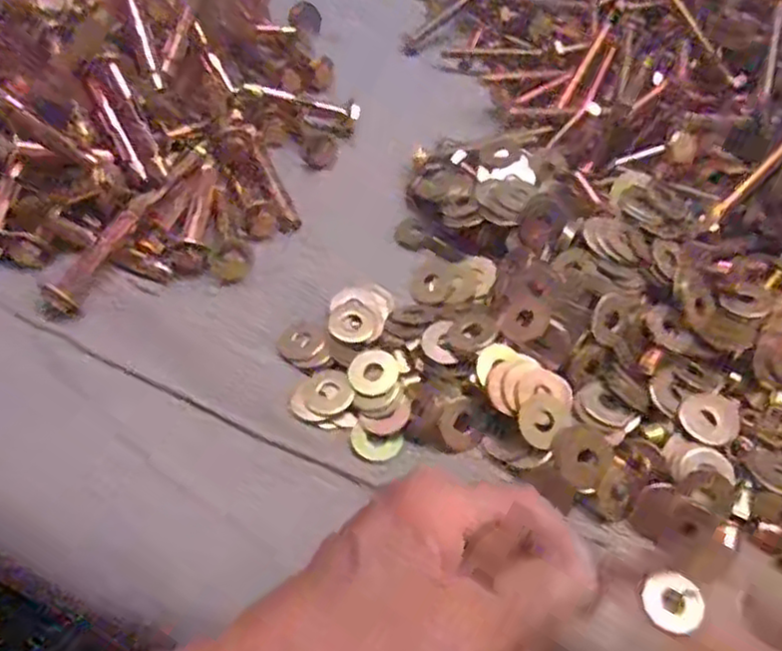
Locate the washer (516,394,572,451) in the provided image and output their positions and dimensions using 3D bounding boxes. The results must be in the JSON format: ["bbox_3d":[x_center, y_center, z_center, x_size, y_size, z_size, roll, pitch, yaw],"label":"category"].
[{"bbox_3d":[0.058,0.036,0.275,0.019,0.004,0.021,42,77,-5],"label":"washer"}]

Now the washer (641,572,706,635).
[{"bbox_3d":[0.100,0.098,0.254,0.021,0.004,0.019,29,60,20],"label":"washer"}]

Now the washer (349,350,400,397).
[{"bbox_3d":[-0.007,0.018,0.299,0.020,0.004,0.021,0,55,1],"label":"washer"}]

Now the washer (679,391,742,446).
[{"bbox_3d":[0.125,0.036,0.279,0.022,0.004,0.020,0,55,1],"label":"washer"}]

